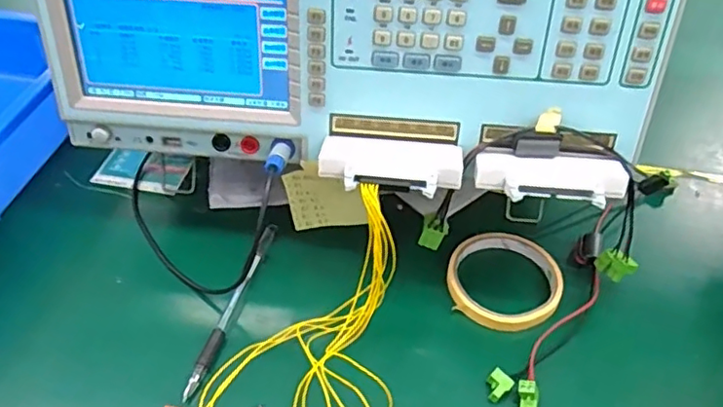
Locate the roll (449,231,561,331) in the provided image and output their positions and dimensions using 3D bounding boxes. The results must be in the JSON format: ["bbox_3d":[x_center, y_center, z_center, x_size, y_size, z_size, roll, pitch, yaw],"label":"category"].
[{"bbox_3d":[0.112,0.060,0.475,0.086,0.010,0.088,0,46,0],"label":"roll"}]

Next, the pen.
[{"bbox_3d":[-0.096,0.077,0.462,0.011,0.013,0.158,12,47,11],"label":"pen"}]

